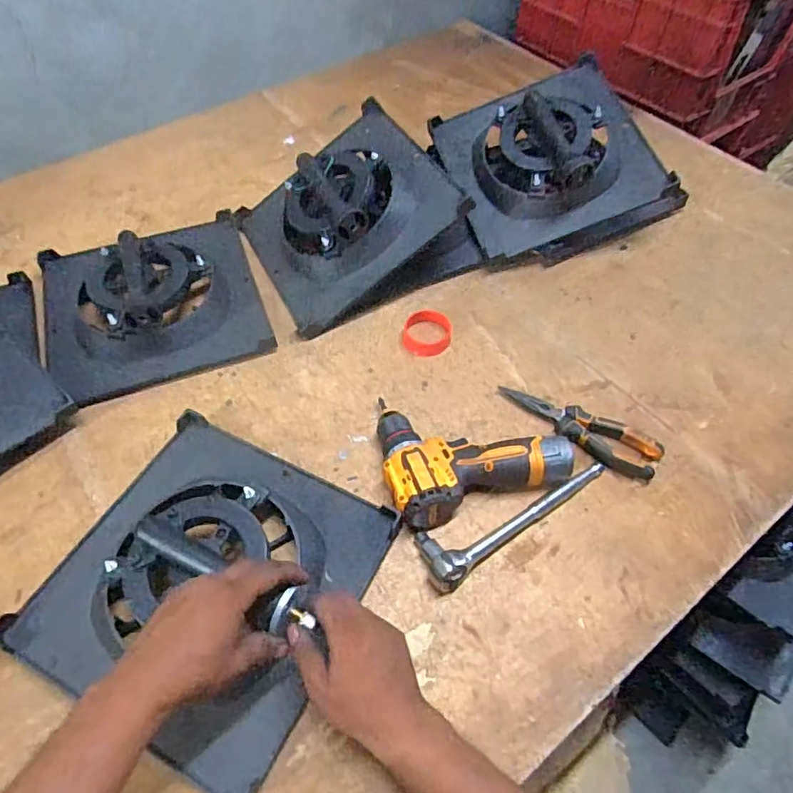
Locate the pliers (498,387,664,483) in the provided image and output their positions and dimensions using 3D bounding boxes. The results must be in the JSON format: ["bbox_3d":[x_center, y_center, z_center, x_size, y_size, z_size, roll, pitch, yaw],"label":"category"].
[{"bbox_3d":[0.223,0.037,0.681,0.199,0.027,0.055,26,60,16],"label":"pliers"}]

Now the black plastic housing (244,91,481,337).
[{"bbox_3d":[-0.088,-0.274,0.793,0.296,0.110,0.307,-38,61,8],"label":"black plastic housing"}]

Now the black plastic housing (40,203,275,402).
[{"bbox_3d":[-0.347,-0.152,0.774,0.288,0.090,0.284,-22,59,-14],"label":"black plastic housing"}]

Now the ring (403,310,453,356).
[{"bbox_3d":[0.044,-0.090,0.772,0.067,0.020,0.063,0,56,0],"label":"ring"}]

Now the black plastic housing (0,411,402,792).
[{"bbox_3d":[-0.192,0.167,0.545,0.294,0.087,0.292,24,60,15],"label":"black plastic housing"}]

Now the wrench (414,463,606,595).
[{"bbox_3d":[0.132,0.125,0.614,0.241,0.039,0.066,-28,61,-17],"label":"wrench"}]

